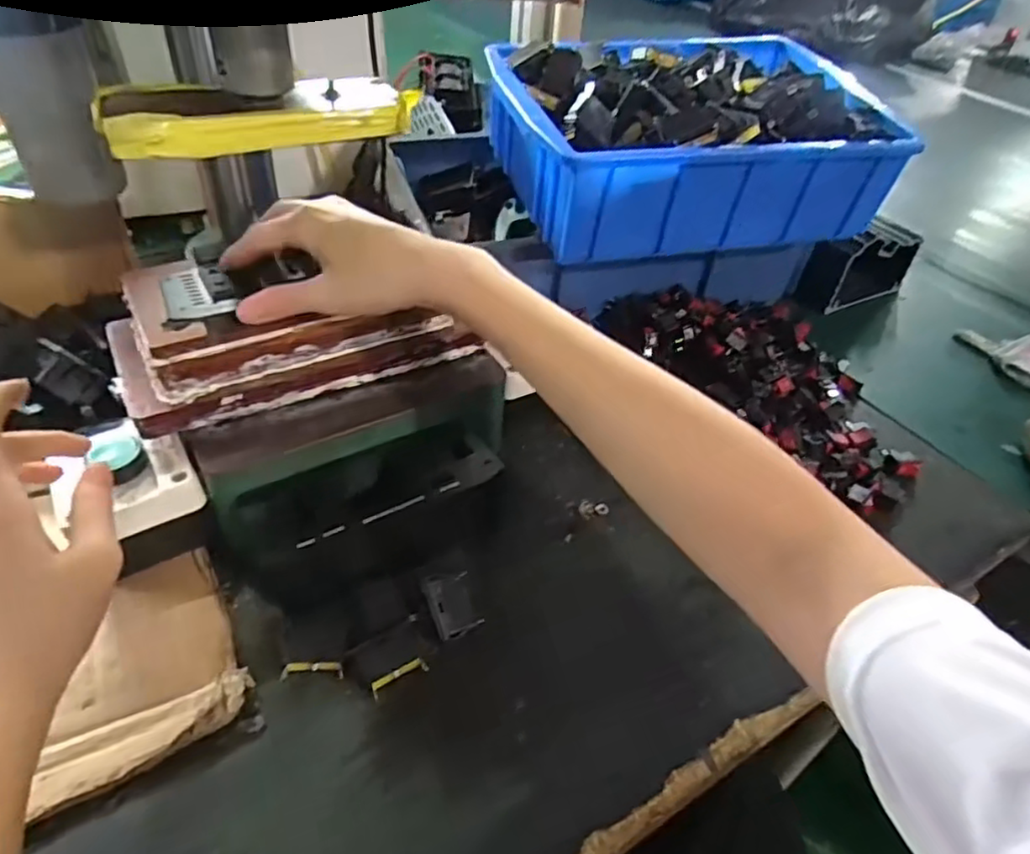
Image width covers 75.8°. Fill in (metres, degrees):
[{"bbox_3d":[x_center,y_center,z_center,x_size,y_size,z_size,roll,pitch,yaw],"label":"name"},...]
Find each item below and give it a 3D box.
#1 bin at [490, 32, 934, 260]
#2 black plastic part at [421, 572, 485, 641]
[{"bbox_3d":[0.133,-0.235,0.541,0.303,0.106,0.199,-5,44,-13],"label":"bin"},{"bbox_3d":[-0.034,0.096,0.362,0.025,0.008,0.034,-15,46,-22],"label":"black plastic part"}]

